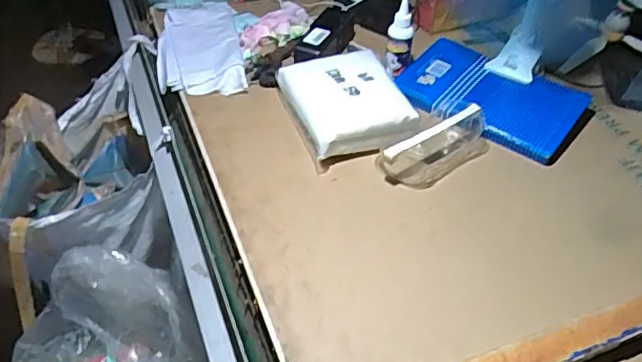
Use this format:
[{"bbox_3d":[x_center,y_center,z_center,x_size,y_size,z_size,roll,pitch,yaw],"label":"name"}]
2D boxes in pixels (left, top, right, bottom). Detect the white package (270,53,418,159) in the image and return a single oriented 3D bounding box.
[{"bbox_3d":[0.035,-0.132,0.868,0.163,0.045,0.217,-11,45,-14],"label":"white package"}]

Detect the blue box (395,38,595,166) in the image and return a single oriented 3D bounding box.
[{"bbox_3d":[0.274,-0.139,0.904,0.293,0.032,0.190,26,48,22],"label":"blue box"}]

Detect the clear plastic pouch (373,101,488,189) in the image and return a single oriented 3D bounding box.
[{"bbox_3d":[0.160,-0.053,0.806,0.182,0.059,0.085,-23,48,-25],"label":"clear plastic pouch"}]

